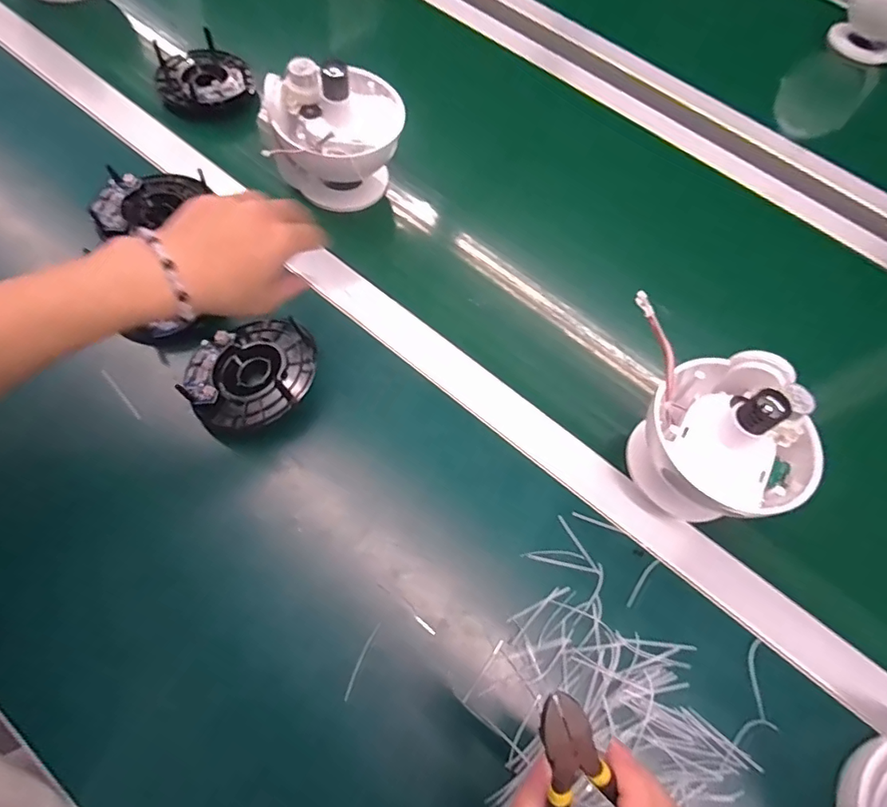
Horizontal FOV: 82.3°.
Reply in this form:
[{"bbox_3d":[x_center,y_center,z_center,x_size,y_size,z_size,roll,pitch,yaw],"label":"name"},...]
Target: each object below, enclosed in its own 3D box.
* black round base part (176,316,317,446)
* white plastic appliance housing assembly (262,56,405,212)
[{"bbox_3d":[-0.147,-0.023,0.391,0.098,0.021,0.094,3,65,-6],"label":"black round base part"},{"bbox_3d":[-0.101,-0.251,0.481,0.121,0.108,0.104,-5,65,-8],"label":"white plastic appliance housing assembly"}]

